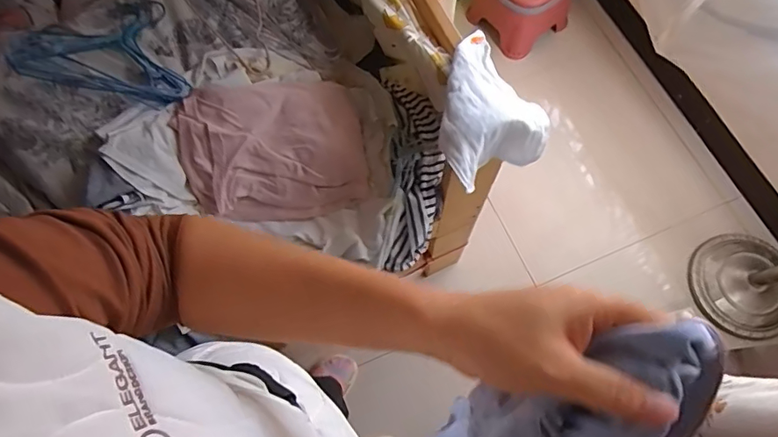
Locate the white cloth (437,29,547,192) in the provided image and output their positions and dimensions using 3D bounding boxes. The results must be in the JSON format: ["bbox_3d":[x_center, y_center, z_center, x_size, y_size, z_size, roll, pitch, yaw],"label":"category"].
[{"bbox_3d":[0.115,-0.145,0.676,0.161,0.081,0.186,-35,73,-10],"label":"white cloth"}]

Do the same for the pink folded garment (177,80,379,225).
[{"bbox_3d":[-0.193,-0.119,0.834,0.291,0.118,0.212,-10,71,-1],"label":"pink folded garment"}]

